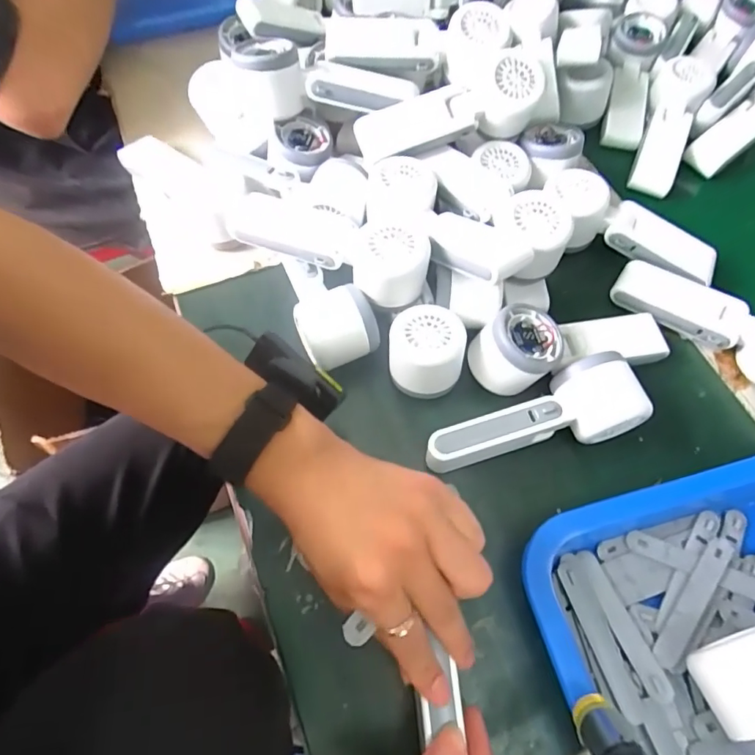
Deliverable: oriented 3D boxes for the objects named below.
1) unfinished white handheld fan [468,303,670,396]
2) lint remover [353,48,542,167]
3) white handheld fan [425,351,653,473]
[{"bbox_3d":[0.153,-0.027,0.401,0.164,0.045,0.055,-7,63,-16],"label":"unfinished white handheld fan"},{"bbox_3d":[0.062,-0.229,0.439,0.161,0.062,0.046,-16,65,-5],"label":"lint remover"},{"bbox_3d":[0.112,0.029,0.378,0.162,0.055,0.053,-10,64,-7],"label":"white handheld fan"}]

